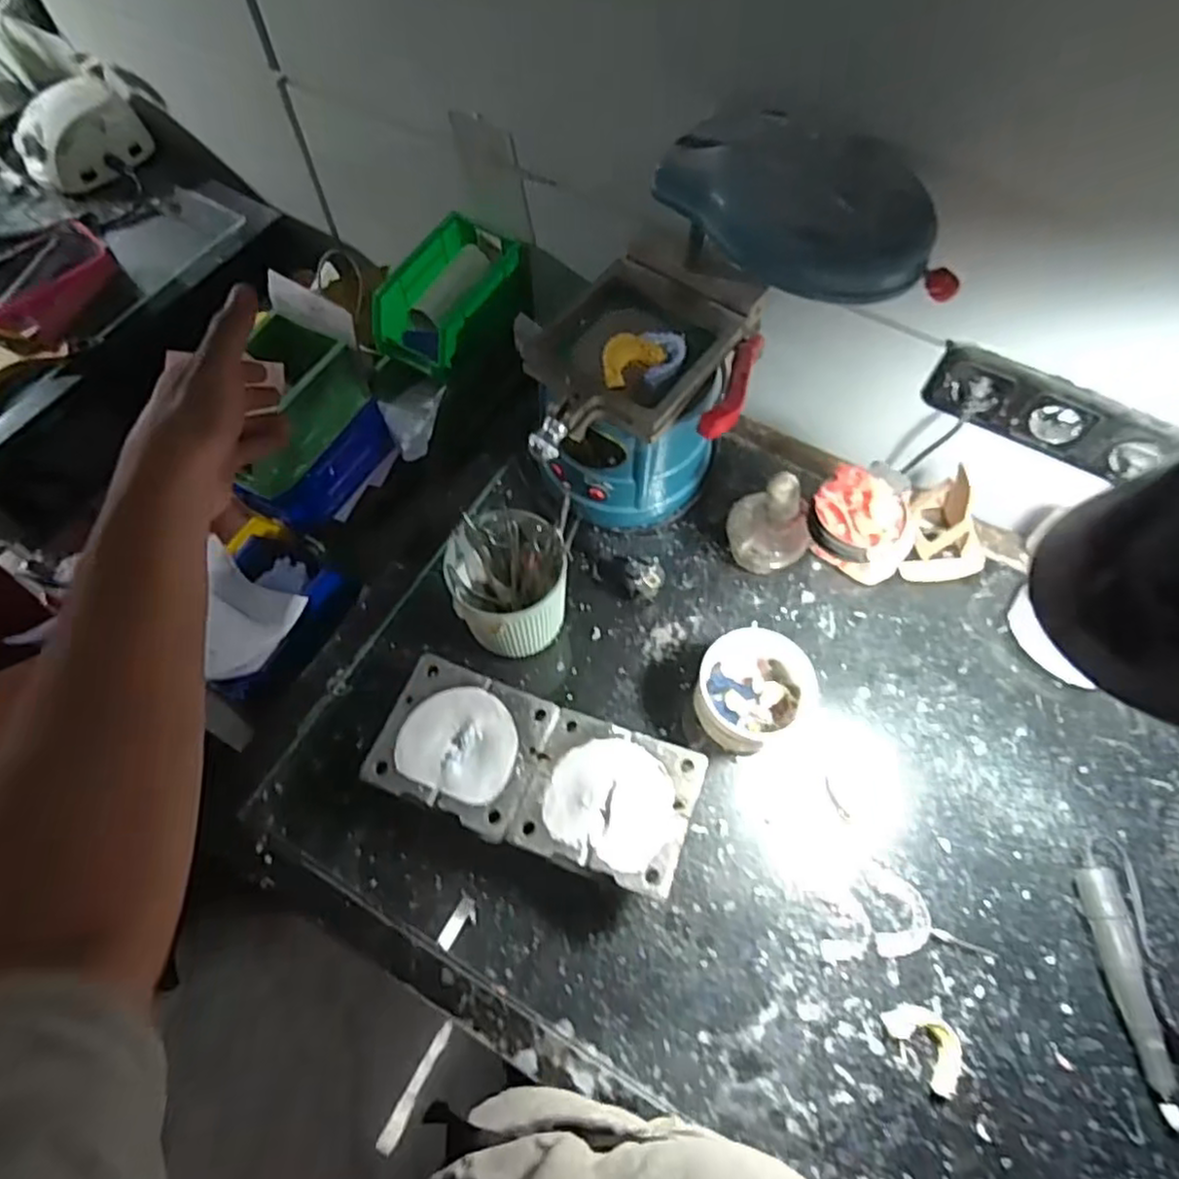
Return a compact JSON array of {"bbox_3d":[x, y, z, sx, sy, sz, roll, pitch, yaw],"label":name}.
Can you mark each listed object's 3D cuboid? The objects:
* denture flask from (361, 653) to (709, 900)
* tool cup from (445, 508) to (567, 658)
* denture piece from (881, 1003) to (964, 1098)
[{"bbox_3d":[-0.045,0.149,0.572,0.256,0.053,0.113,19,67,8],"label":"denture flask"},{"bbox_3d":[-0.067,0.001,0.604,0.095,0.102,0.100,0,65,0],"label":"tool cup"},{"bbox_3d":[0.251,0.334,0.513,0.038,0.007,0.063,-33,70,-15],"label":"denture piece"}]

